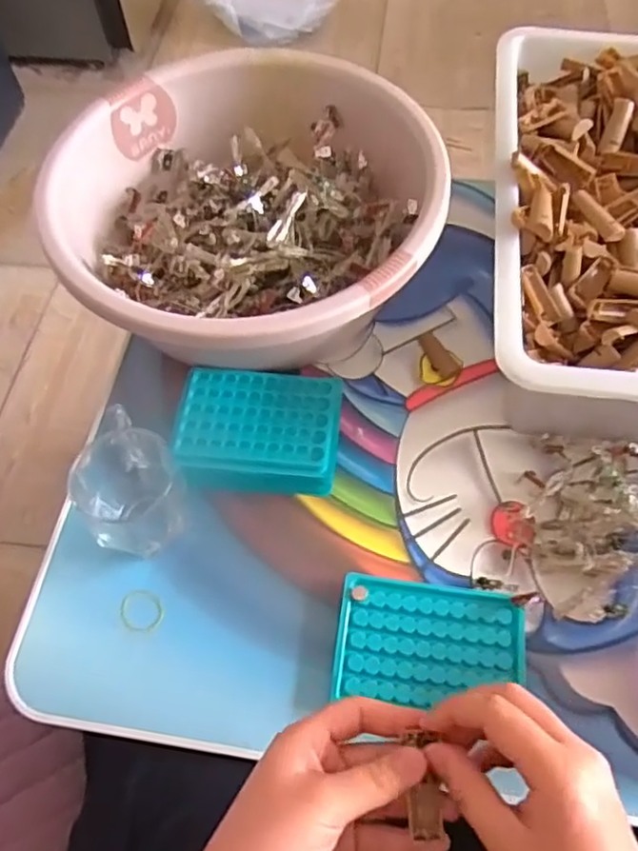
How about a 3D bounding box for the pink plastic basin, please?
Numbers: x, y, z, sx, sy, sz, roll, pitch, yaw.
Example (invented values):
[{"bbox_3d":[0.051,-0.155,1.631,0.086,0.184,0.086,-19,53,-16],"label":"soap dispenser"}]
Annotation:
[{"bbox_3d":[-0.057,-0.186,0.589,0.311,0.130,0.304,0,60,1],"label":"pink plastic basin"}]

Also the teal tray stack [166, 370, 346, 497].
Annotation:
[{"bbox_3d":[-0.049,0.006,0.538,0.128,0.035,0.098,6,61,4],"label":"teal tray stack"}]

